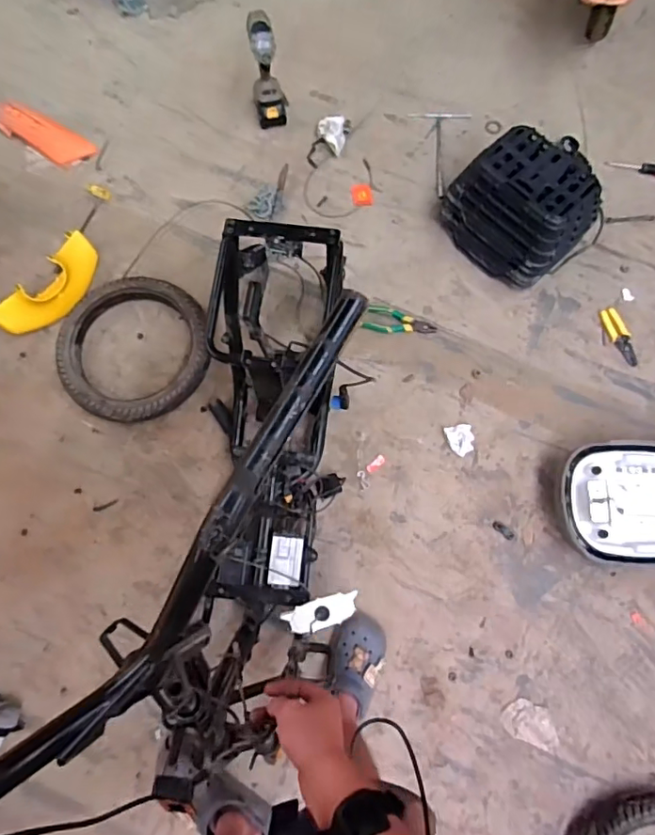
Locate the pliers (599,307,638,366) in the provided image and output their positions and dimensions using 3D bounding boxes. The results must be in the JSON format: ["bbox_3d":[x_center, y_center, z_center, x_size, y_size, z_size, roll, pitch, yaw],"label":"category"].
[{"bbox_3d":[0.747,-0.206,1.382,0.050,0.011,0.158,-17,77,-6],"label":"pliers"}]

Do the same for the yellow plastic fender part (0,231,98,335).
[{"bbox_3d":[-0.670,-0.308,1.332,0.110,0.107,0.296,39,77,10],"label":"yellow plastic fender part"}]

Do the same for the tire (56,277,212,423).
[{"bbox_3d":[-0.468,-0.173,1.324,0.349,0.068,0.372,0,76,-1],"label":"tire"}]

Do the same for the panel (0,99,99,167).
[{"bbox_3d":[-0.794,-0.787,1.511,0.300,0.025,0.095,29,91,0],"label":"panel"}]

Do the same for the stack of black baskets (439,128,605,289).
[{"bbox_3d":[0.485,-0.519,1.355,0.263,0.221,0.317,-43,79,-11],"label":"stack of black baskets"}]

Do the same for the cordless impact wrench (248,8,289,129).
[{"bbox_3d":[-0.157,-0.913,1.444,0.091,0.237,0.135,-7,76,-3],"label":"cordless impact wrench"}]

